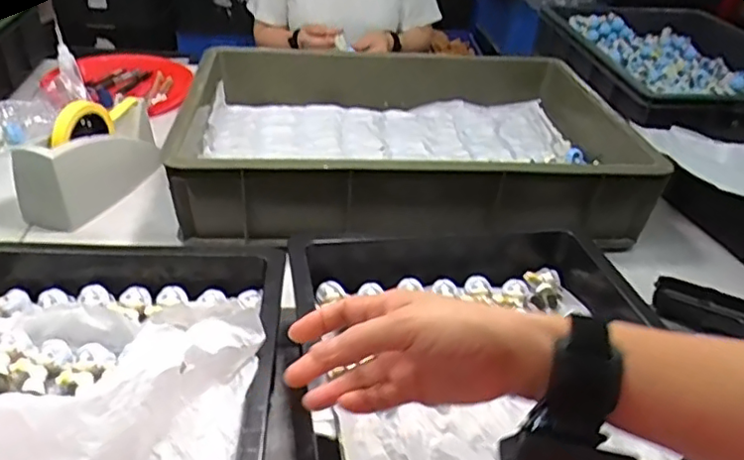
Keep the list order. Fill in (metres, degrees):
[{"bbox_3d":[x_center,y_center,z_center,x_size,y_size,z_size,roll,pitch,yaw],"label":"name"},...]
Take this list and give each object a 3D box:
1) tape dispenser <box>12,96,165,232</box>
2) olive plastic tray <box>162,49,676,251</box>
[{"bbox_3d":[-0.353,-0.099,0.769,0.077,0.111,0.192,12,34,11],"label":"tape dispenser"},{"bbox_3d":[0.036,-0.128,0.814,0.550,0.122,0.372,3,33,-1],"label":"olive plastic tray"}]

